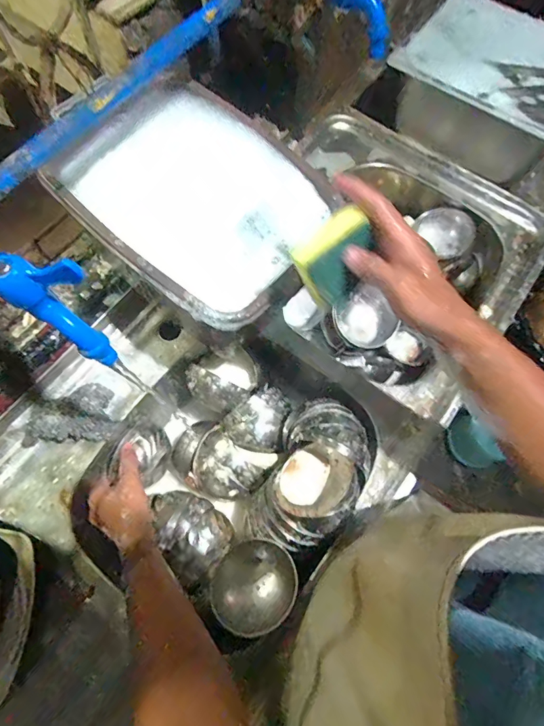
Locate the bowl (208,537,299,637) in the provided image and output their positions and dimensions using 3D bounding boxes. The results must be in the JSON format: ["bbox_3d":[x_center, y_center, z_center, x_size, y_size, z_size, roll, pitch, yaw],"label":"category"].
[{"bbox_3d":[-0.023,0.281,0.538,0.109,0.055,0.099,-3,69,-4],"label":"bowl"}]

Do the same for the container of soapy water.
[{"bbox_3d":[-0.089,-0.205,0.517,0.337,0.068,0.252,38,72,11],"label":"container of soapy water"}]

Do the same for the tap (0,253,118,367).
[{"bbox_3d":[-0.197,-0.063,0.316,0.165,0.084,0.037,29,71,8],"label":"tap"}]

